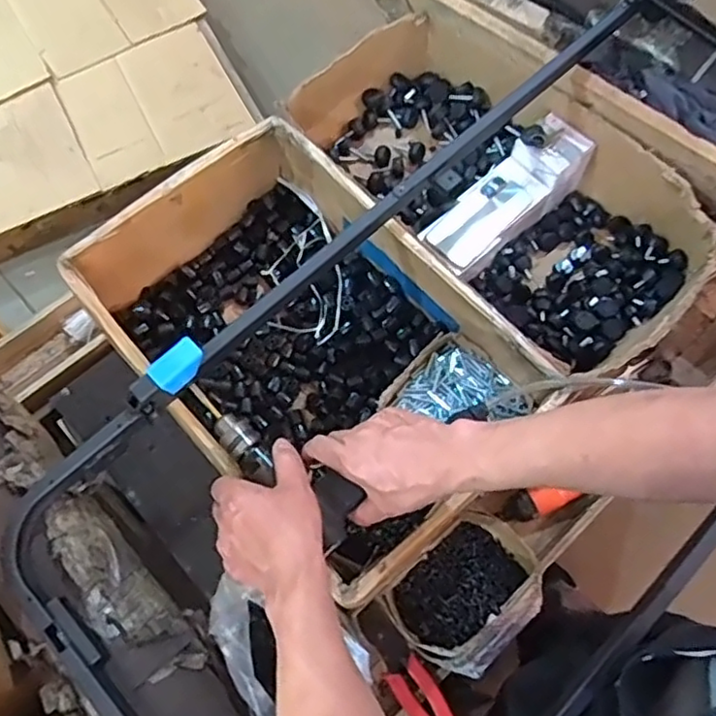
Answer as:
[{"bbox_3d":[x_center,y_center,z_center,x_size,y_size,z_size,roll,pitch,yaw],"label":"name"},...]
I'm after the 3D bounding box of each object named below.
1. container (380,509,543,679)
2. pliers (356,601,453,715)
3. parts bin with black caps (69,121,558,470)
[{"bbox_3d":[0.131,0.280,0.768,0.175,0.073,0.140,-38,74,-14],"label":"container"},{"bbox_3d":[0.053,0.372,0.774,0.044,0.021,0.164,-31,58,-12],"label":"pliers"},{"bbox_3d":[-0.068,-0.022,0.818,0.344,0.162,0.511,-42,75,-15],"label":"parts bin with black caps"}]

